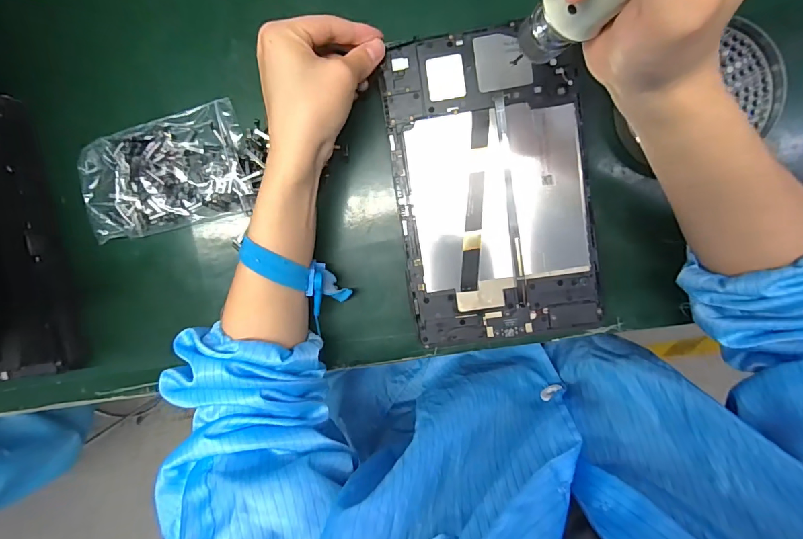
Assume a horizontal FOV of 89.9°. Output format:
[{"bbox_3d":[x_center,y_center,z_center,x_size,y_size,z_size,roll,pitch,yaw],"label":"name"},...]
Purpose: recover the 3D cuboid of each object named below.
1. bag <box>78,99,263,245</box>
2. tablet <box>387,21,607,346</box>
[{"bbox_3d":[-0.202,-0.087,0.355,0.144,0.030,0.098,-10,97,7],"label":"bag"},{"bbox_3d":[0.071,-0.063,0.321,0.147,0.008,0.237,-9,97,6],"label":"tablet"}]

